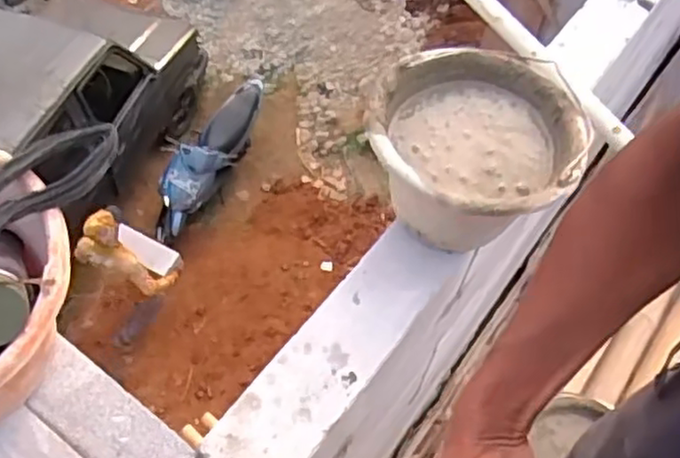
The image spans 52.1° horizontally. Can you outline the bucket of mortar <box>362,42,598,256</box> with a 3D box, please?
[{"bbox_3d":[0.160,-0.084,0.878,0.238,0.174,0.242,23,57,11],"label":"bucket of mortar"}]

